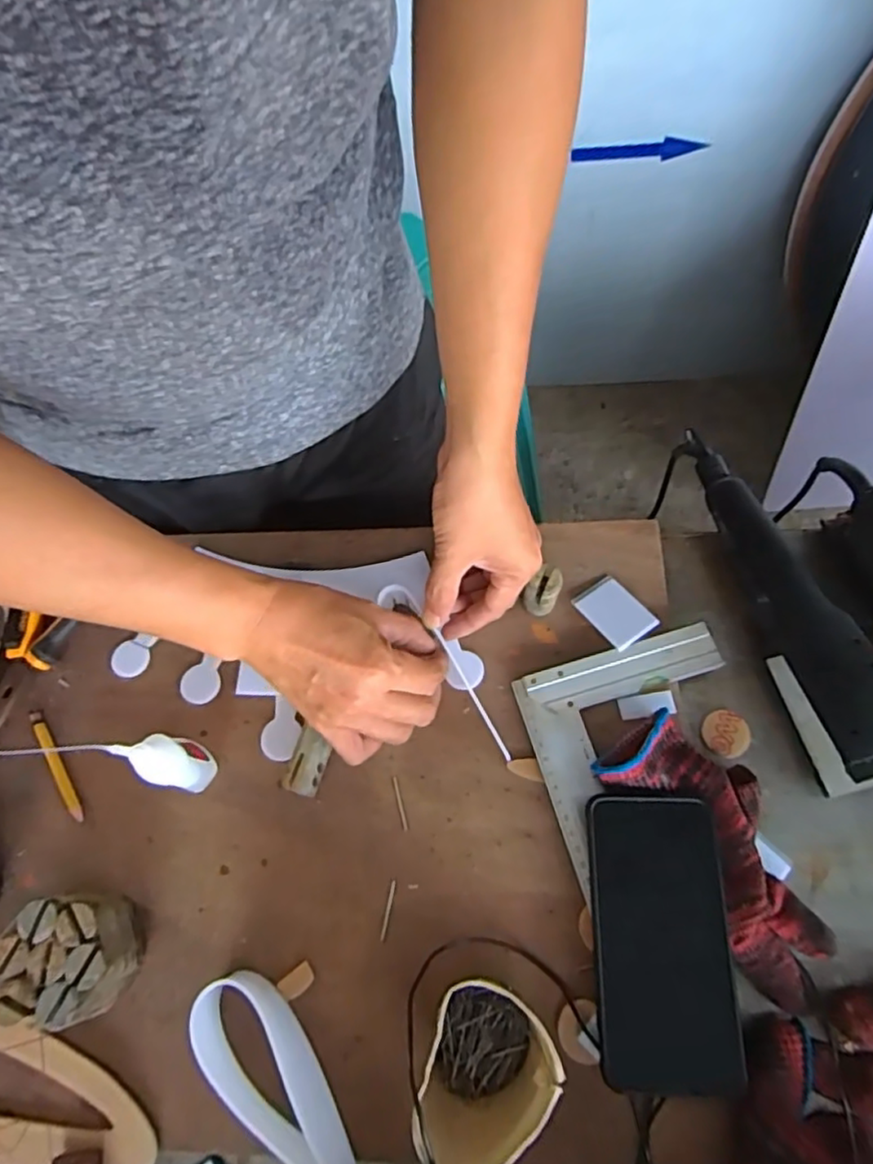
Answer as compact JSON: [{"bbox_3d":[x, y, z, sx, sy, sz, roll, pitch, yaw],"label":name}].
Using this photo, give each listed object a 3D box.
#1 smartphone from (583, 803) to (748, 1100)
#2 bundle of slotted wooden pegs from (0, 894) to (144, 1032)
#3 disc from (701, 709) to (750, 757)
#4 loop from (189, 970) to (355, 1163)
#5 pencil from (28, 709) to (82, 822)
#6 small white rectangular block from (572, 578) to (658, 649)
[{"bbox_3d":[0.138,0.217,0.398,0.079,0.014,0.160,-1,68,7],"label":"smartphone"},{"bbox_3d":[-0.234,0.240,0.416,0.071,0.053,0.069,-2,66,4],"label":"bundle of slotted wooden pegs"},{"bbox_3d":[0.213,0.111,0.474,0.033,0.004,0.032,-2,66,4],"label":"disc"},{"bbox_3d":[-0.099,0.301,0.389,0.049,0.041,0.131,-33,69,-9],"label":"loop"},{"bbox_3d":[-0.286,0.137,0.483,0.010,0.005,0.093,-34,68,-10],"label":"pencil"},{"bbox_3d":[0.135,0.022,0.493,0.040,0.004,0.055,-31,61,-16],"label":"small white rectangular block"}]

